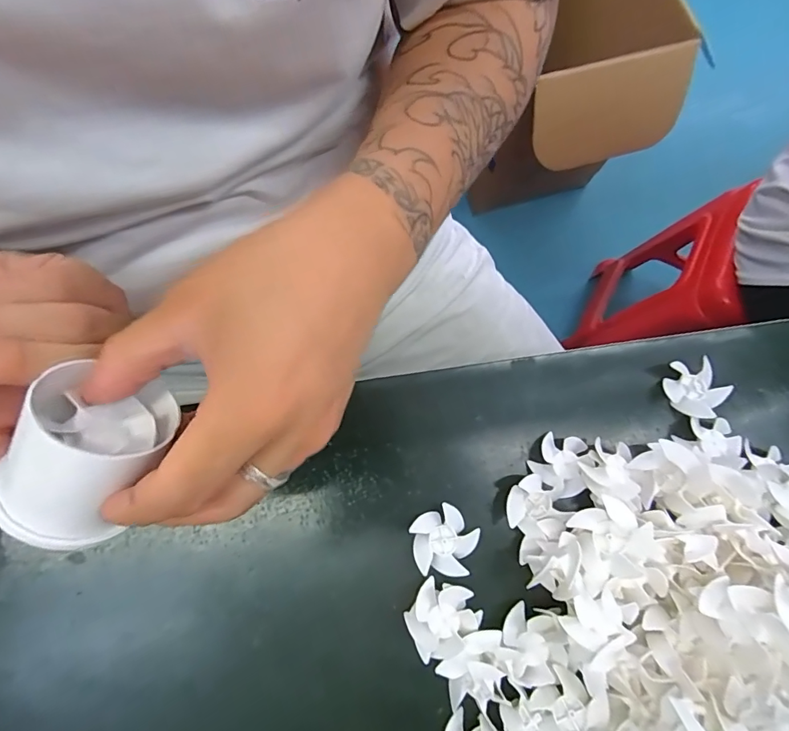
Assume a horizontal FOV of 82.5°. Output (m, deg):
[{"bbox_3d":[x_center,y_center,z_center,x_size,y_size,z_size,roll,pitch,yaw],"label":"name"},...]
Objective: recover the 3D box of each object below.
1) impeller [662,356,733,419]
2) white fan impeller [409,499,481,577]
[{"bbox_3d":[0.211,0.016,0.317,0.037,0.015,0.041,21,74,4],"label":"impeller"},{"bbox_3d":[0.032,0.111,0.287,0.041,0.014,0.041,1,74,-2],"label":"white fan impeller"}]

